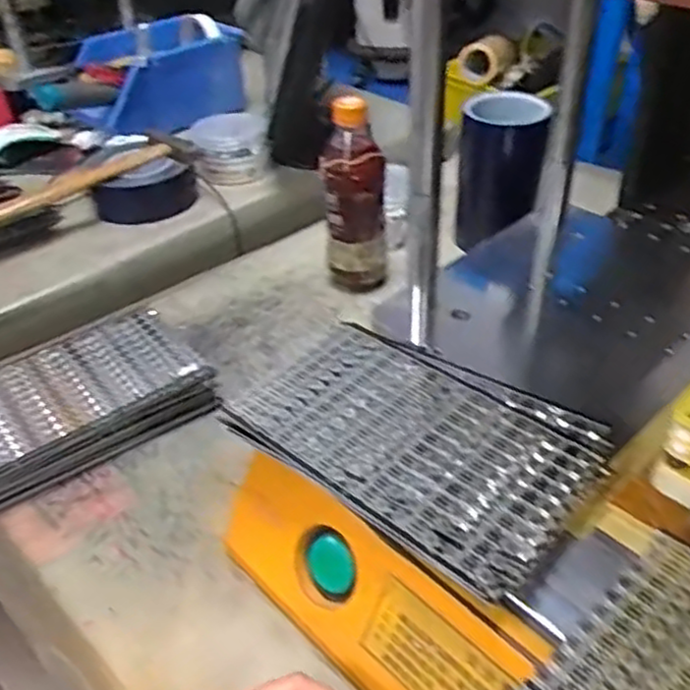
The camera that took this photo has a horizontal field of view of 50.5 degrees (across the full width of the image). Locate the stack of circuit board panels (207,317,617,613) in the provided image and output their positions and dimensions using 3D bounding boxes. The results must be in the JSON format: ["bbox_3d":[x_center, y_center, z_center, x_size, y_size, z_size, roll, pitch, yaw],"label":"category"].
[{"bbox_3d":[0.041,0.054,0.433,0.195,0.017,0.132,25,47,29],"label":"stack of circuit board panels"}]

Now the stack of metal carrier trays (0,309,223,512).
[{"bbox_3d":[-0.217,0.047,0.605,0.213,0.050,0.125,-24,44,-24],"label":"stack of metal carrier trays"}]

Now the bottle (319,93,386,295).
[{"bbox_3d":[0.009,-0.136,0.696,0.056,0.193,0.053,1,39,4],"label":"bottle"}]

